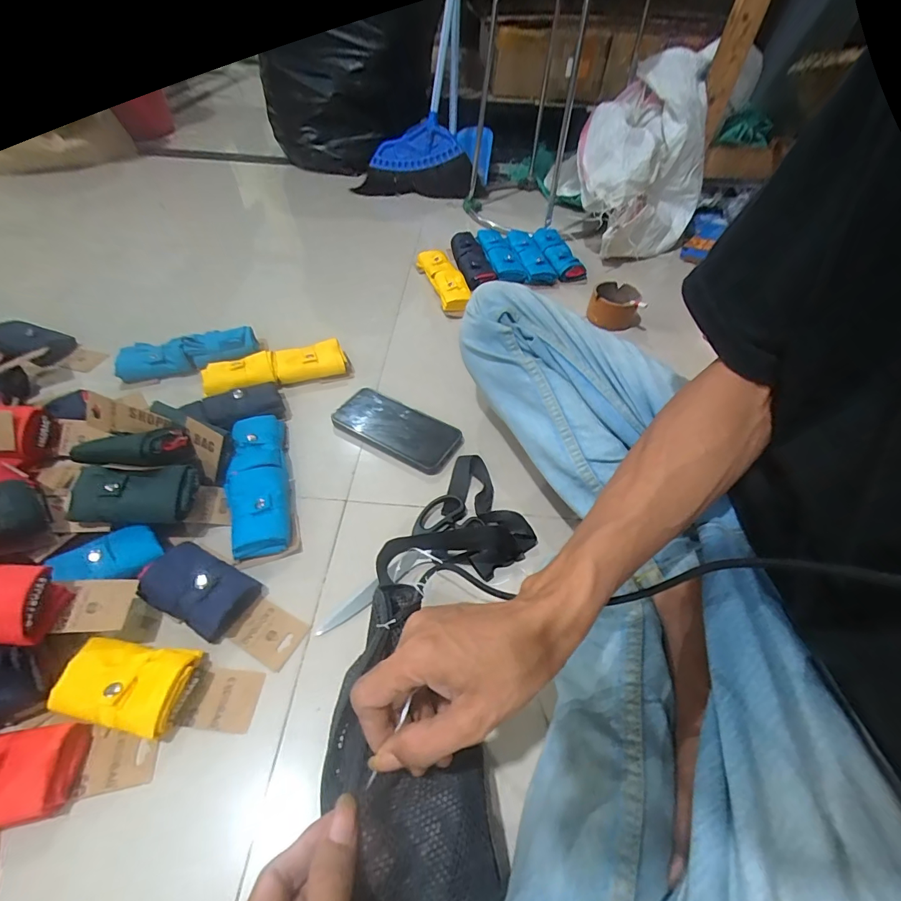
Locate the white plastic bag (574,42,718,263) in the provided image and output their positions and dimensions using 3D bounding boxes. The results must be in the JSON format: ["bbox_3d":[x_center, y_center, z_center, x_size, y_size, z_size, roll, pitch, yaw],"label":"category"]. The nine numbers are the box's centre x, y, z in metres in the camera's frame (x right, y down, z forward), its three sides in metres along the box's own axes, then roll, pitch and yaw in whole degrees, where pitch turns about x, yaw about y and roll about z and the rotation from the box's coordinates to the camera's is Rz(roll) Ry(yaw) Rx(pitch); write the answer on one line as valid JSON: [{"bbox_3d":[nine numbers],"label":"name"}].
[{"bbox_3d":[0.410,-0.616,0.894,0.254,0.274,0.402,24,52,18],"label":"white plastic bag"}]

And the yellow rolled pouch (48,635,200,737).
[{"bbox_3d":[-0.263,0.192,0.344,0.098,0.031,0.060,6,50,1],"label":"yellow rolled pouch"}]

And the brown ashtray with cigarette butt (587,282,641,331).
[{"bbox_3d":[0.289,-0.252,0.738,0.091,0.046,0.089,20,51,15],"label":"brown ashtray with cigarette butt"}]

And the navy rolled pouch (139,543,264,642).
[{"bbox_3d":[-0.238,0.132,0.401,0.098,0.033,0.061,23,52,15],"label":"navy rolled pouch"}]

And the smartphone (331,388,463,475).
[{"bbox_3d":[-0.069,-0.031,0.551,0.167,0.014,0.081,25,53,16],"label":"smartphone"}]

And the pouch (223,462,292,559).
[{"bbox_3d":[-0.202,0.063,0.451,0.060,0.034,0.093,-14,52,-15],"label":"pouch"}]

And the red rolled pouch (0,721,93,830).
[{"bbox_3d":[-0.332,0.242,0.308,0.102,0.027,0.060,-5,51,-8],"label":"red rolled pouch"}]

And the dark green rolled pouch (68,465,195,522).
[{"bbox_3d":[-0.317,0.043,0.423,0.108,0.034,0.057,-7,49,-8],"label":"dark green rolled pouch"}]

